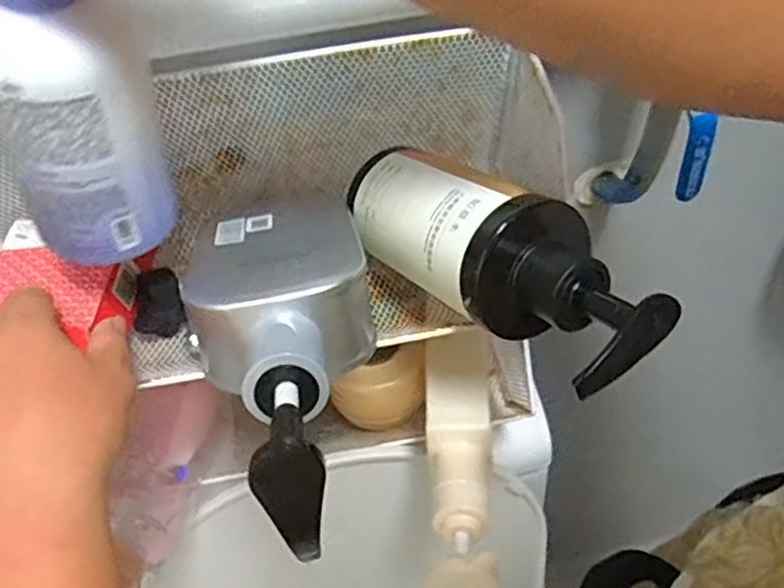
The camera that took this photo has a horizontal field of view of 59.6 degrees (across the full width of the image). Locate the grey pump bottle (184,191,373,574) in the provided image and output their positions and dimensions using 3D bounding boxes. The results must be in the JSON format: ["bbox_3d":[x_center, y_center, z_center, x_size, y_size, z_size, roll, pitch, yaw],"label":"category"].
[{"bbox_3d":[-0.051,0.020,0.329,0.086,0.062,0.203,-11,37,-3],"label":"grey pump bottle"}]

